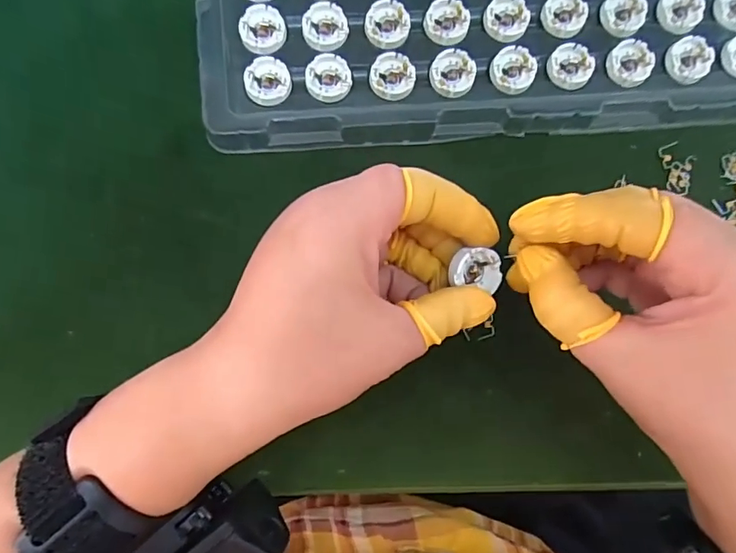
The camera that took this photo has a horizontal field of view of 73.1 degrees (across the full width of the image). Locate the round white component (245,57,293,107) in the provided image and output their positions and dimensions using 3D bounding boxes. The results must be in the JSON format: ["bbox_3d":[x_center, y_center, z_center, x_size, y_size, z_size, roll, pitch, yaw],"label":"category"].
[{"bbox_3d":[-0.050,-0.098,0.247,0.022,0.004,0.023,0,86,-3],"label":"round white component"}]

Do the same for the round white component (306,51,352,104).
[{"bbox_3d":[-0.020,-0.100,0.251,0.023,0.004,0.024,0,86,-3],"label":"round white component"}]

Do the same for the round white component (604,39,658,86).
[{"bbox_3d":[0.138,-0.112,0.260,0.024,0.004,0.024,0,86,-3],"label":"round white component"}]

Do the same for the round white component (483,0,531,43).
[{"bbox_3d":[0.073,-0.135,0.258,0.023,0.004,0.024,0,86,-3],"label":"round white component"}]

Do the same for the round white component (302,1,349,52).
[{"bbox_3d":[-0.021,-0.128,0.253,0.023,0.004,0.023,0,86,-3],"label":"round white component"}]

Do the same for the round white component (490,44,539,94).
[{"bbox_3d":[0.075,-0.107,0.256,0.023,0.004,0.024,0,86,-3],"label":"round white component"}]

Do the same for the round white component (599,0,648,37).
[{"bbox_3d":[0.135,-0.140,0.262,0.023,0.004,0.023,0,86,-3],"label":"round white component"}]

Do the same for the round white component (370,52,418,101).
[{"bbox_3d":[0.013,-0.102,0.253,0.023,0.005,0.024,0,86,-3],"label":"round white component"}]

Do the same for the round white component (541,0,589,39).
[{"bbox_3d":[0.104,-0.138,0.261,0.023,0.004,0.025,0,86,-3],"label":"round white component"}]

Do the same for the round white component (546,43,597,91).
[{"bbox_3d":[0.106,-0.109,0.258,0.023,0.004,0.023,0,86,-3],"label":"round white component"}]

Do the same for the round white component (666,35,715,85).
[{"bbox_3d":[0.170,-0.115,0.261,0.024,0.004,0.023,0,86,-3],"label":"round white component"}]

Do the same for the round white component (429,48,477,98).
[{"bbox_3d":[0.044,-0.104,0.255,0.023,0.005,0.023,0,86,-3],"label":"round white component"}]

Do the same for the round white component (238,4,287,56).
[{"bbox_3d":[-0.053,-0.125,0.251,0.023,0.004,0.024,0,86,-3],"label":"round white component"}]

